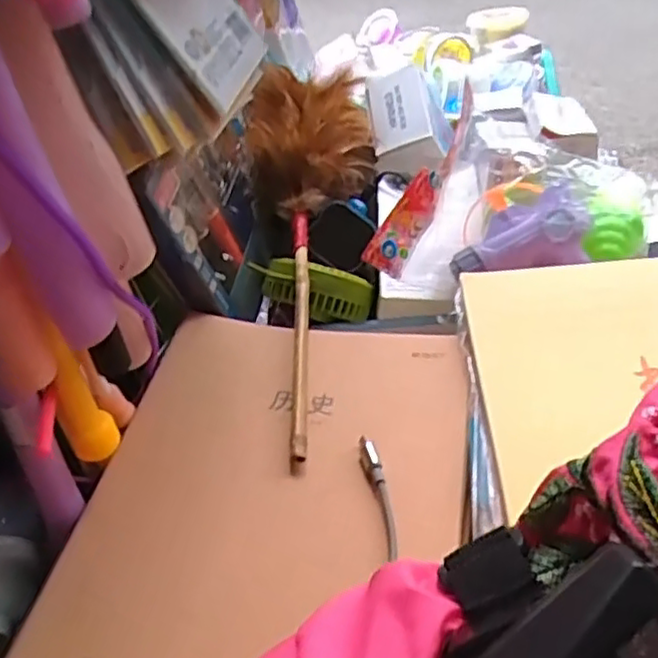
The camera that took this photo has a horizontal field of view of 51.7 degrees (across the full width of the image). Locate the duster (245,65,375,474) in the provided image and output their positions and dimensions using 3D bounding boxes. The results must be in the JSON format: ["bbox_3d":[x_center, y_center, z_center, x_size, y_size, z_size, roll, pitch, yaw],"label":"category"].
[{"bbox_3d":[-0.018,-0.067,0.481,0.091,0.072,0.339,-2,58,8],"label":"duster"}]

